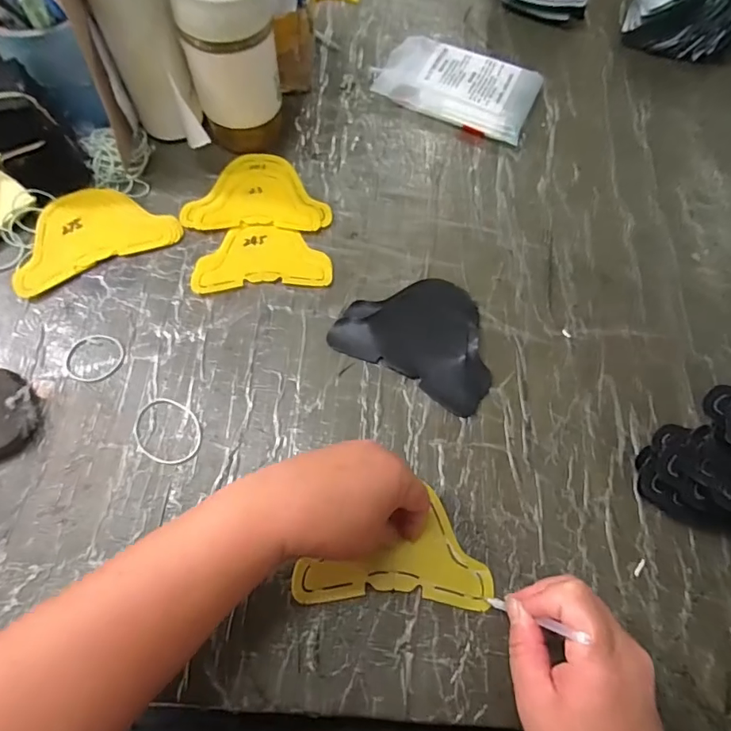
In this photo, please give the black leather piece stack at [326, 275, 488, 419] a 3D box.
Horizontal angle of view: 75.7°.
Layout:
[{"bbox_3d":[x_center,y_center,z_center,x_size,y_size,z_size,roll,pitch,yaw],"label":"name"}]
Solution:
[{"bbox_3d":[0.055,-0.032,0.428,0.142,0.007,0.110,28,69,10],"label":"black leather piece stack"}]

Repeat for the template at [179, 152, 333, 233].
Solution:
[{"bbox_3d":[-0.109,-0.181,0.487,0.142,0.004,0.098,1,67,-2],"label":"template"}]

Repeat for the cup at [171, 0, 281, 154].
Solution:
[{"bbox_3d":[-0.124,-0.290,0.446,0.083,0.155,0.070,-13,68,-7],"label":"cup"}]

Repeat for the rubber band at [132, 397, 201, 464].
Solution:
[{"bbox_3d":[-0.161,0.054,0.383,0.059,0.004,0.048,27,69,9],"label":"rubber band"}]

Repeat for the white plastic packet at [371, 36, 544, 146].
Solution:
[{"bbox_3d":[0.106,-0.324,0.546,0.176,0.025,0.100,24,68,8],"label":"white plastic packet"}]

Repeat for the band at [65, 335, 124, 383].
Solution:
[{"bbox_3d":[-0.233,-0.007,0.403,0.046,0.004,0.046,1,67,-2],"label":"band"}]

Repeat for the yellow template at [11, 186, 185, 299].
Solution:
[{"bbox_3d":[-0.265,-0.132,0.453,0.148,0.005,0.093,-27,74,-14],"label":"yellow template"}]

